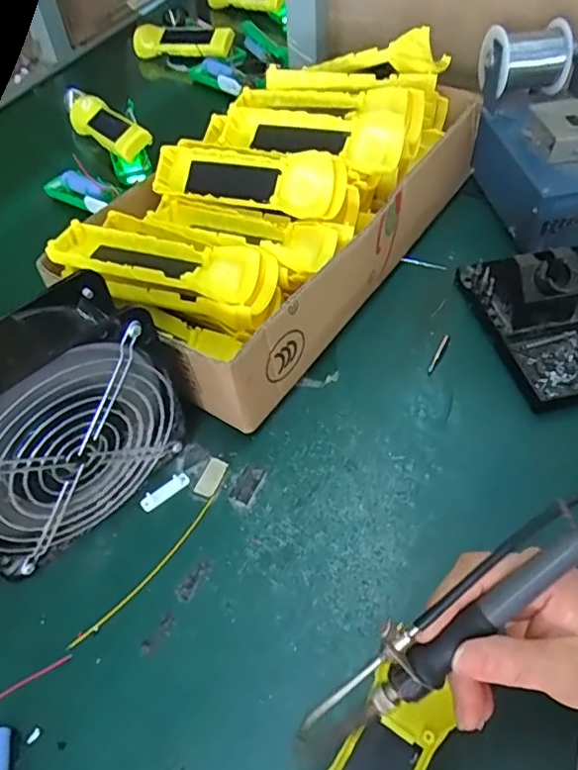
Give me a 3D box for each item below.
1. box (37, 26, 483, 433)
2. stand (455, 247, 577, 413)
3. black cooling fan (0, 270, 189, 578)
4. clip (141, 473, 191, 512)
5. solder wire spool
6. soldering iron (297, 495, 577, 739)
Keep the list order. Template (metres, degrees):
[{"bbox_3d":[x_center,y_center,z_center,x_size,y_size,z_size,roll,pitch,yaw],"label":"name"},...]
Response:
[{"bbox_3d":[0.003,-0.174,0.520,0.204,0.128,0.415,27,57,23],"label":"box"},{"bbox_3d":[0.203,-0.065,0.458,0.079,0.070,0.159,-13,52,-7],"label":"stand"},{"bbox_3d":[-0.144,0.027,0.359,0.066,0.151,0.157,34,60,27],"label":"black cooling fan"},{"bbox_3d":[-0.088,0.076,0.408,0.038,0.006,0.012,-32,56,-21],"label":"clip"},{"bbox_3d":[0.231,-0.322,0.565,0.075,0.057,0.060,-19,54,-8],"label":"solder wire spool"},{"bbox_3d":[0.089,0.092,0.248,0.210,0.019,0.025,-42,55,9],"label":"soldering iron"}]

